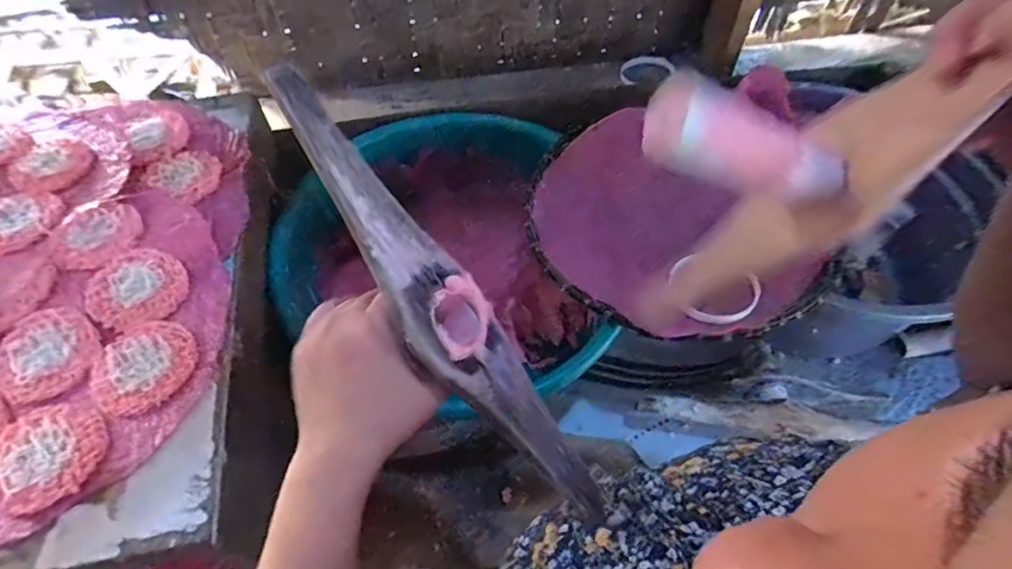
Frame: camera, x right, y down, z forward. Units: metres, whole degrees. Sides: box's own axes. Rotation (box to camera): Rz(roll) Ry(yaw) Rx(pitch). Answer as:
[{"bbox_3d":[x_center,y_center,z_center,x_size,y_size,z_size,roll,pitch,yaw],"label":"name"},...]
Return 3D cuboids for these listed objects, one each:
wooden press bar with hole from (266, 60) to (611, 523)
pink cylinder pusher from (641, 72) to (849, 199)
[{"bbox_3d":[-0.028,0.020,0.294,0.050,0.023,0.288,-42,108,-25],"label":"wooden press bar with hole"},{"bbox_3d":[0.112,-0.061,0.249,0.100,0.034,0.025,16,54,-14],"label":"pink cylinder pusher"}]

